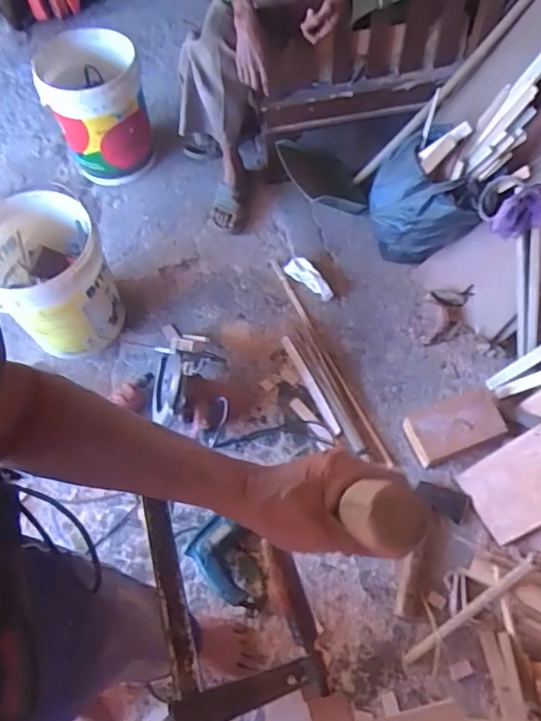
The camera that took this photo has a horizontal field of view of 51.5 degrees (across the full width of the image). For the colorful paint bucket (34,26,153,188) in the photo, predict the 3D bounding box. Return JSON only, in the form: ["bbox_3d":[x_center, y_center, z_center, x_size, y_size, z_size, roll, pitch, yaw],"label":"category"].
[{"bbox_3d":[-0.534,-0.787,1.757,0.297,0.341,0.359,-16,62,-6],"label":"colorful paint bucket"}]

